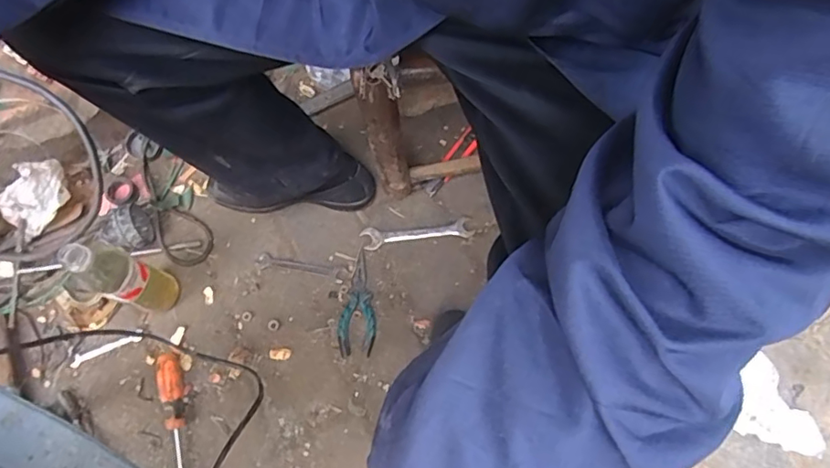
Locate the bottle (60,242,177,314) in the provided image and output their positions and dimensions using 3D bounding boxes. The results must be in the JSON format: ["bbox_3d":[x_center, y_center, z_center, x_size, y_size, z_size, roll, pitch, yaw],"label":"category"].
[{"bbox_3d":[-0.400,0.061,0.760,0.063,0.216,0.058,0,72,1],"label":"bottle"}]

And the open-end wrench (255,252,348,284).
[{"bbox_3d":[-0.180,0.052,0.860,0.146,0.005,0.025,11,73,4],"label":"open-end wrench"}]

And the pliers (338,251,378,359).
[{"bbox_3d":[-0.089,0.104,0.833,0.057,0.018,0.158,-3,72,0],"label":"pliers"}]

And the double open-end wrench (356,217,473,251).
[{"bbox_3d":[0.004,-0.002,0.860,0.172,0.006,0.037,-6,72,-1],"label":"double open-end wrench"}]

